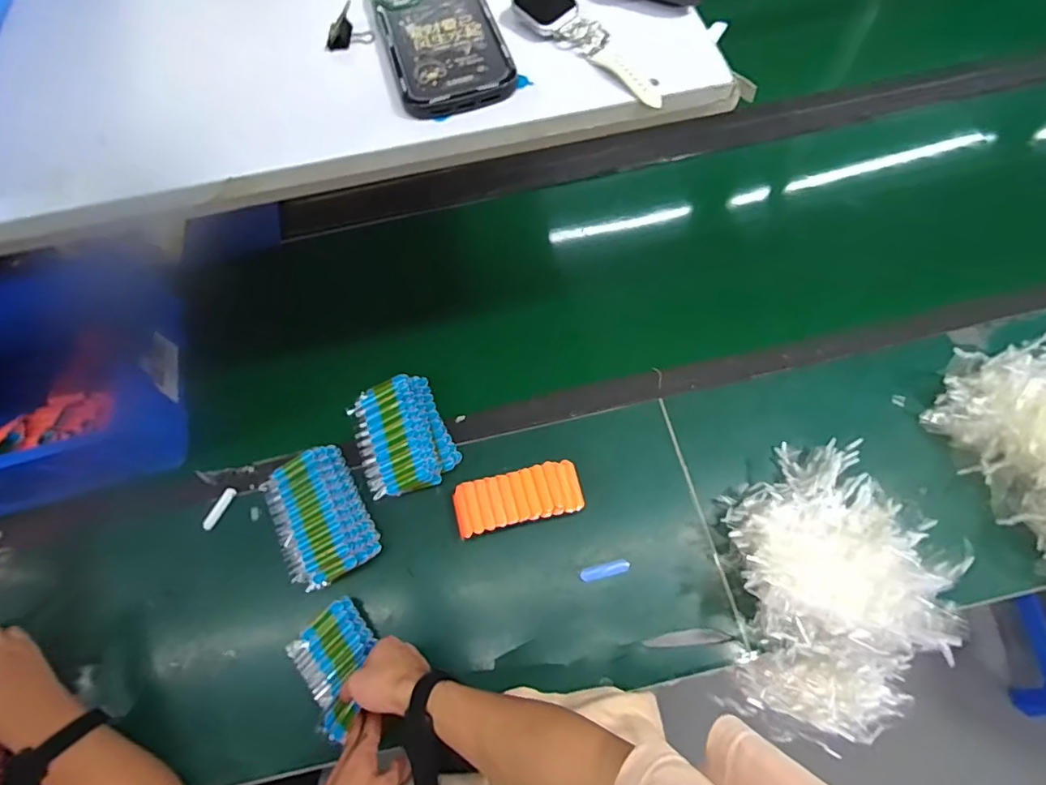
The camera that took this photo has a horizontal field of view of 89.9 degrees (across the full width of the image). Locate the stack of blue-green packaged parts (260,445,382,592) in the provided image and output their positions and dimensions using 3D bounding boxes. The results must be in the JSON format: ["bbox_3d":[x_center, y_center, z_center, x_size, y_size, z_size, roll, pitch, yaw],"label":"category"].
[{"bbox_3d":[-0.270,0.160,0.687,0.110,0.038,0.166,-29,67,-10],"label":"stack of blue-green packaged parts"}]

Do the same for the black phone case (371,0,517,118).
[{"bbox_3d":[-0.061,-0.260,0.376,0.078,0.008,0.152,-17,65,-4],"label":"black phone case"}]

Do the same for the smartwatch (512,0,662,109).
[{"bbox_3d":[0.049,-0.246,0.364,0.032,0.015,0.135,-41,69,-15],"label":"smartwatch"}]

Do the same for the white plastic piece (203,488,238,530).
[{"bbox_3d":[-0.420,0.161,0.725,0.013,0.011,0.062,28,70,12],"label":"white plastic piece"}]

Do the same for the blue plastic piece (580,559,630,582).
[{"bbox_3d":[0.104,0.225,0.662,0.062,0.007,0.015,-15,65,-4],"label":"blue plastic piece"}]

